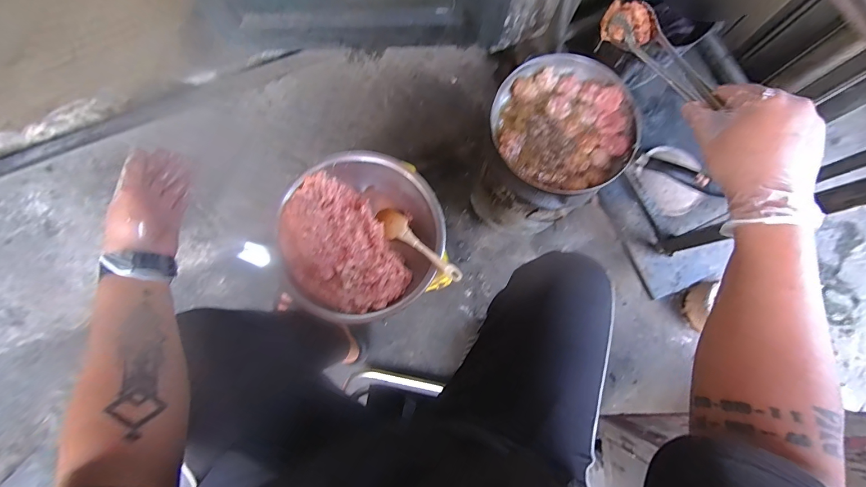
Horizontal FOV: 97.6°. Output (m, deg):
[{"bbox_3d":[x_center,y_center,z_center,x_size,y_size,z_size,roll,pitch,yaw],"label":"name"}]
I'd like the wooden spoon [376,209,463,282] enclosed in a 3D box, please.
[{"bbox_3d":[-0.029,0.000,0.698,0.051,0.019,0.227,-46,55,-10],"label":"wooden spoon"}]

